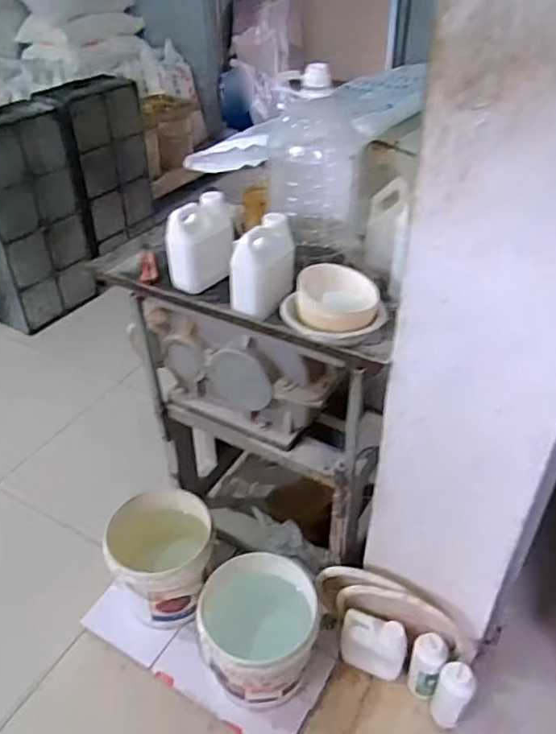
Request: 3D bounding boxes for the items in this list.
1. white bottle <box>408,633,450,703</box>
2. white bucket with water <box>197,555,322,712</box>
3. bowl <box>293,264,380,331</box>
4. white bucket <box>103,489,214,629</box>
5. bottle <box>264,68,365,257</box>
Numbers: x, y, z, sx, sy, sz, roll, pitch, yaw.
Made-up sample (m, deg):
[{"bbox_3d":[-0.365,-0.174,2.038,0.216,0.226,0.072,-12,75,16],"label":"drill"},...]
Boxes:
[{"bbox_3d":[0.333,0.668,1.307,0.071,0.183,0.066,0,40,0],"label":"white bottle"},{"bbox_3d":[-0.042,0.614,1.357,0.252,0.251,0.258,-1,38,1],"label":"white bucket with water"},{"bbox_3d":[0.104,-0.114,1.059,0.143,0.055,0.139,5,56,-5],"label":"bowl"},{"bbox_3d":[-0.291,0.471,1.466,0.248,0.216,0.239,-1,38,1],"label":"white bucket"},{"bbox_3d":[0.079,-0.392,1.156,0.199,0.347,0.158,3,38,6],"label":"bottle"}]

